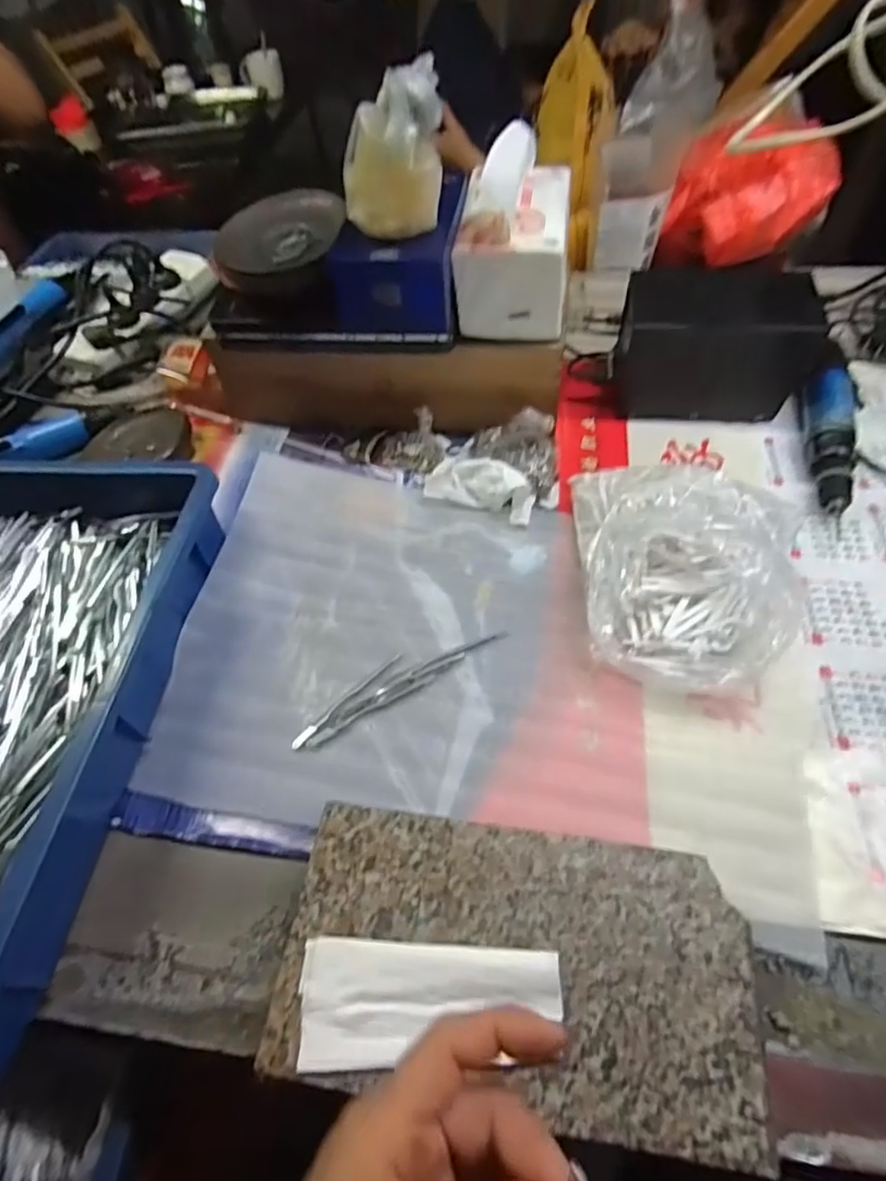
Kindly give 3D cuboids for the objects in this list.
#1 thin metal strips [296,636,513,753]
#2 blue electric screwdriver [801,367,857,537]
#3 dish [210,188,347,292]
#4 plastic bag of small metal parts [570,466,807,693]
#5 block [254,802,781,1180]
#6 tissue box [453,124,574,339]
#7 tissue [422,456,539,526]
[{"bbox_3d":[-0.034,0.066,0.443,0.169,0.004,0.032,-27,56,-15],"label":"thin metal strips"},{"bbox_3d":[0.343,-0.135,0.527,0.042,0.042,0.186,14,56,15],"label":"blue electric screwdriver"},{"bbox_3d":[-0.140,-0.304,0.509,0.100,0.034,0.121,-3,56,5],"label":"dish"},{"bbox_3d":[0.175,-0.024,0.442,0.142,0.081,0.192,4,54,7],"label":"plastic bag of small metal parts"},{"bbox_3d":[0.038,0.203,0.324,0.242,0.029,0.130,5,54,8],"label":"block"},{"bbox_3d":[0.062,-0.300,0.496,0.091,0.111,0.125,3,57,9],"label":"tissue box"},{"bbox_3d":[0.034,-0.094,0.526,0.096,0.041,0.049,12,55,13],"label":"tissue"}]

